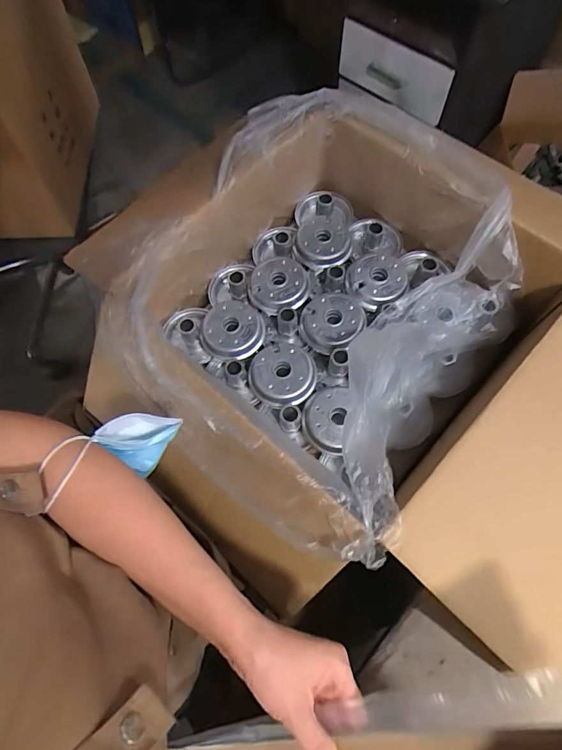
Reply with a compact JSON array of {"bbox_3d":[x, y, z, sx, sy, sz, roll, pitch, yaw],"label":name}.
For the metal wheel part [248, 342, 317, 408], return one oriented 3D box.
[{"bbox_3d":[0.004,-0.002,0.576,0.085,0.029,0.090,-1,67,2],"label":"metal wheel part"}]

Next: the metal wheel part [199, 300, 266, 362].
[{"bbox_3d":[-0.068,-0.064,0.602,0.087,0.034,0.089,-1,67,2],"label":"metal wheel part"}]

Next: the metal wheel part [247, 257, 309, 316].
[{"bbox_3d":[-0.001,-0.132,0.623,0.077,0.032,0.087,31,72,14],"label":"metal wheel part"}]

